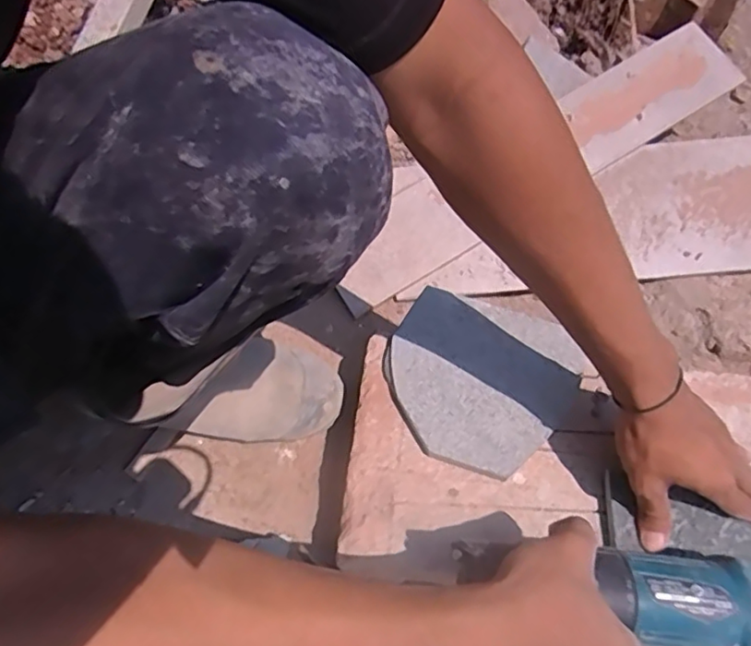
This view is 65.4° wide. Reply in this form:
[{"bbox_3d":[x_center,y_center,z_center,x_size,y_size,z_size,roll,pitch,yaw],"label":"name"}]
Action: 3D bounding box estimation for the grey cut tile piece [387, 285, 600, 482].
[{"bbox_3d":[0.089,0.050,0.499,0.156,0.015,0.146,16,58,9],"label":"grey cut tile piece"}]

